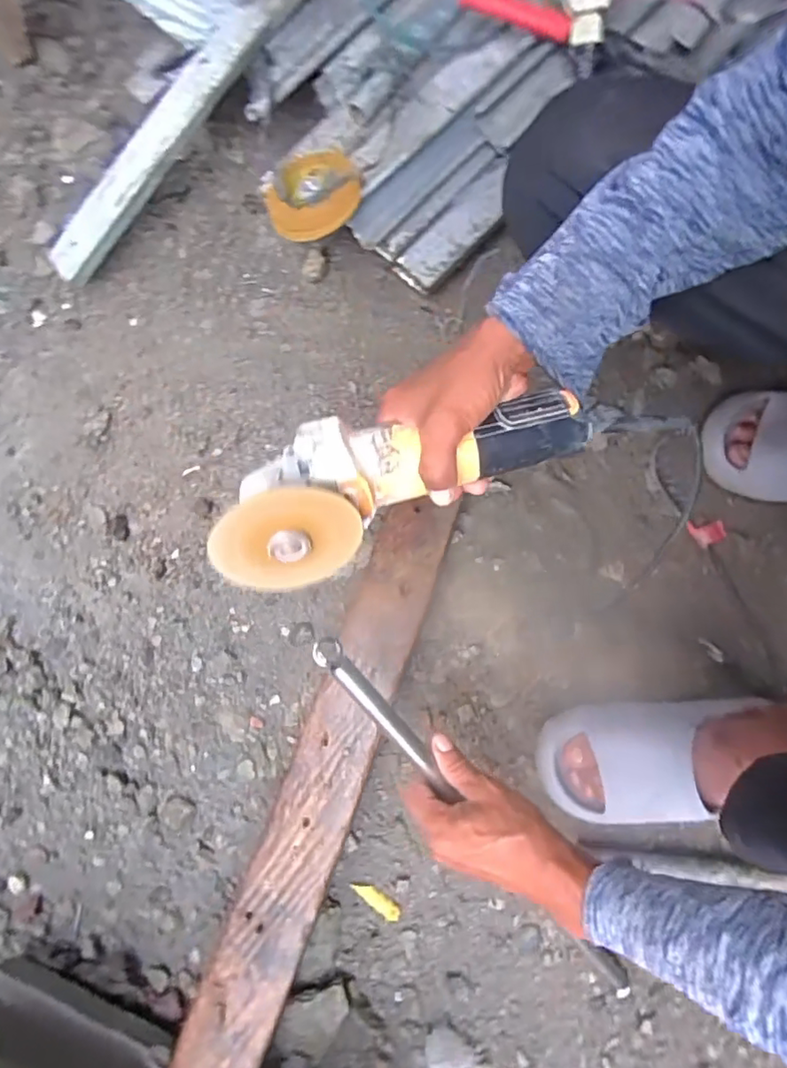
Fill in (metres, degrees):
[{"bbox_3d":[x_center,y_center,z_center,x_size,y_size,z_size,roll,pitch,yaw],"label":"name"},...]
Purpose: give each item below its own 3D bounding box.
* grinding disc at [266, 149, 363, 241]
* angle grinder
[{"bbox_3d":[-0.090,-0.390,0.649,0.106,0.026,0.121,-12,78,-1],"label":"grinding disc"},{"bbox_3d":[0.001,-0.050,0.427,0.284,0.090,0.095,-24,50,-13],"label":"angle grinder"}]

